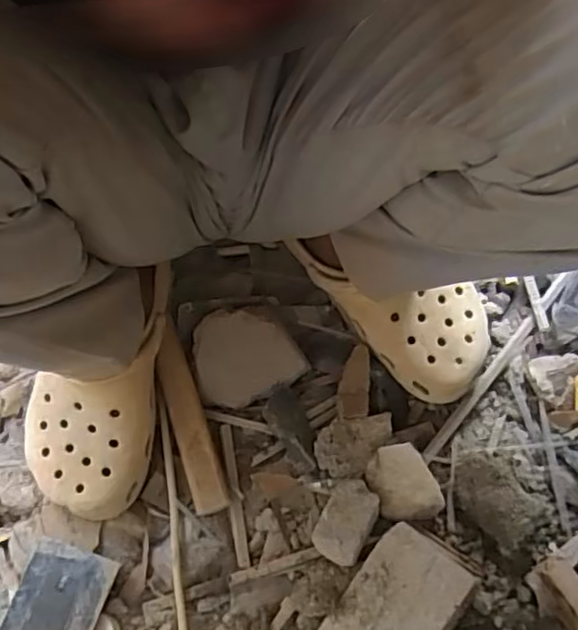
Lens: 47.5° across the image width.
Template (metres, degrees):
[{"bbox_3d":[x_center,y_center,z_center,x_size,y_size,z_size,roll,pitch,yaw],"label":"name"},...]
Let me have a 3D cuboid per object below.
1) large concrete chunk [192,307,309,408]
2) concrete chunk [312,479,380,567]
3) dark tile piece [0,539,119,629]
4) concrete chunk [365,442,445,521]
[{"bbox_3d":[-0.041,0.033,0.594,0.093,0.033,0.079,-20,63,-7],"label":"large concrete chunk"},{"bbox_3d":[0.047,0.170,0.539,0.039,0.034,0.063,23,66,14],"label":"concrete chunk"},{"bbox_3d":[-0.189,0.243,0.511,0.074,0.010,0.118,9,67,18],"label":"dark tile piece"},{"bbox_3d":[0.095,0.142,0.555,0.052,0.026,0.063,-20,63,-7],"label":"concrete chunk"}]

